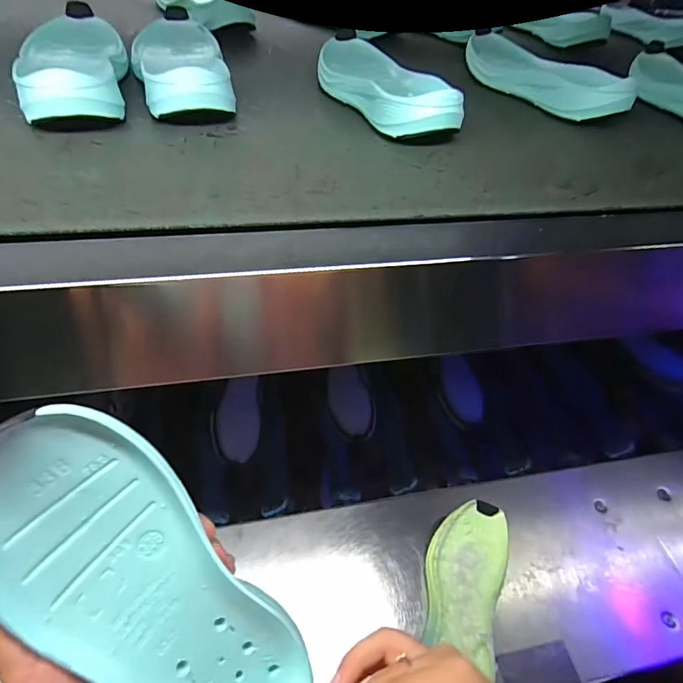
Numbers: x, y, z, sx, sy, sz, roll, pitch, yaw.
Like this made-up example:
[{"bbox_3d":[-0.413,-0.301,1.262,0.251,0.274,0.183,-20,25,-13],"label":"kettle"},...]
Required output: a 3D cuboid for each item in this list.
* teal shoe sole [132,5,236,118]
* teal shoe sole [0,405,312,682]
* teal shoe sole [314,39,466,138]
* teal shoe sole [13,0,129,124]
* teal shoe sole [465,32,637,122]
[{"bbox_3d":[-0.164,-0.282,0.442,0.084,0.041,0.228,-10,50,-14],"label":"teal shoe sole"},{"bbox_3d":[-0.094,0.135,0.225,0.082,0.029,0.224,-44,109,-35],"label":"teal shoe sole"},{"bbox_3d":[0.040,-0.264,0.448,0.090,0.042,0.230,-17,52,-20],"label":"teal shoe sole"},{"bbox_3d":[-0.255,-0.265,0.415,0.083,0.042,0.222,-11,50,-16],"label":"teal shoe sole"},{"bbox_3d":[0.220,-0.308,0.505,0.089,0.039,0.230,-8,49,-13],"label":"teal shoe sole"}]

